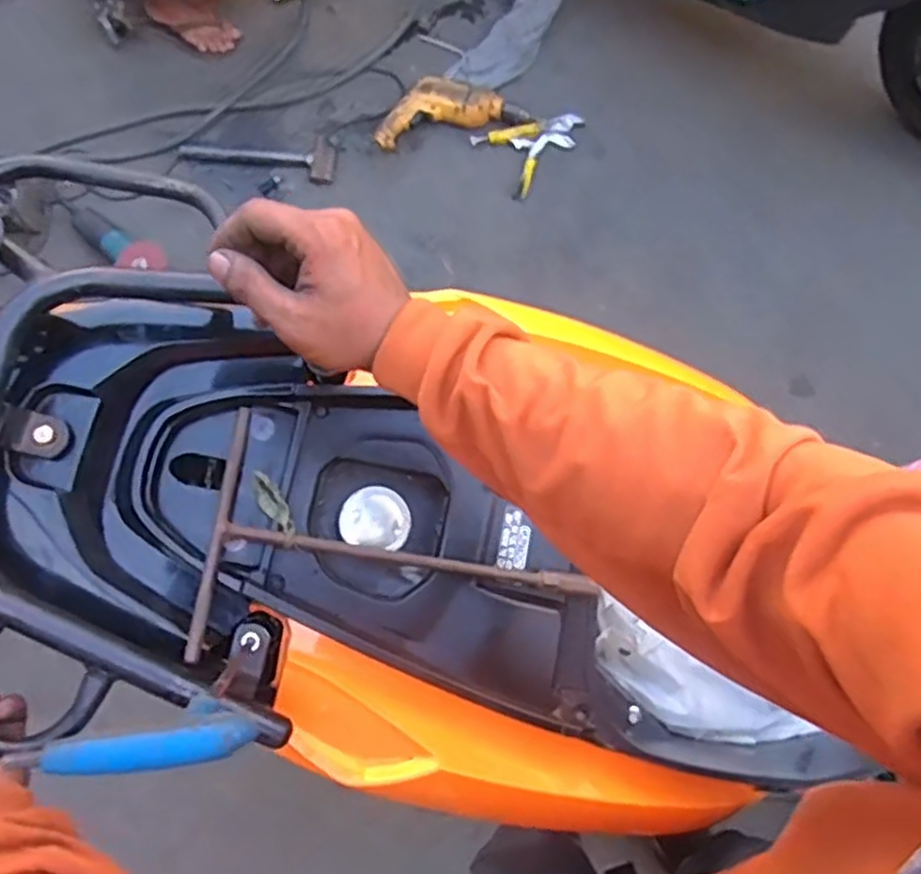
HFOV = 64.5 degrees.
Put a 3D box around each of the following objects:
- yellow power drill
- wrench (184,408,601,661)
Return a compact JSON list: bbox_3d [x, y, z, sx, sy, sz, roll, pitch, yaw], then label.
[{"bbox_3d":[-0.024,-0.685,1.520,0.320,0.056,0.124,-13,75,-2],"label":"yellow power drill"},{"bbox_3d":[-0.036,0.091,0.555,0.295,0.017,0.172,11,75,-16],"label":"wrench"}]

